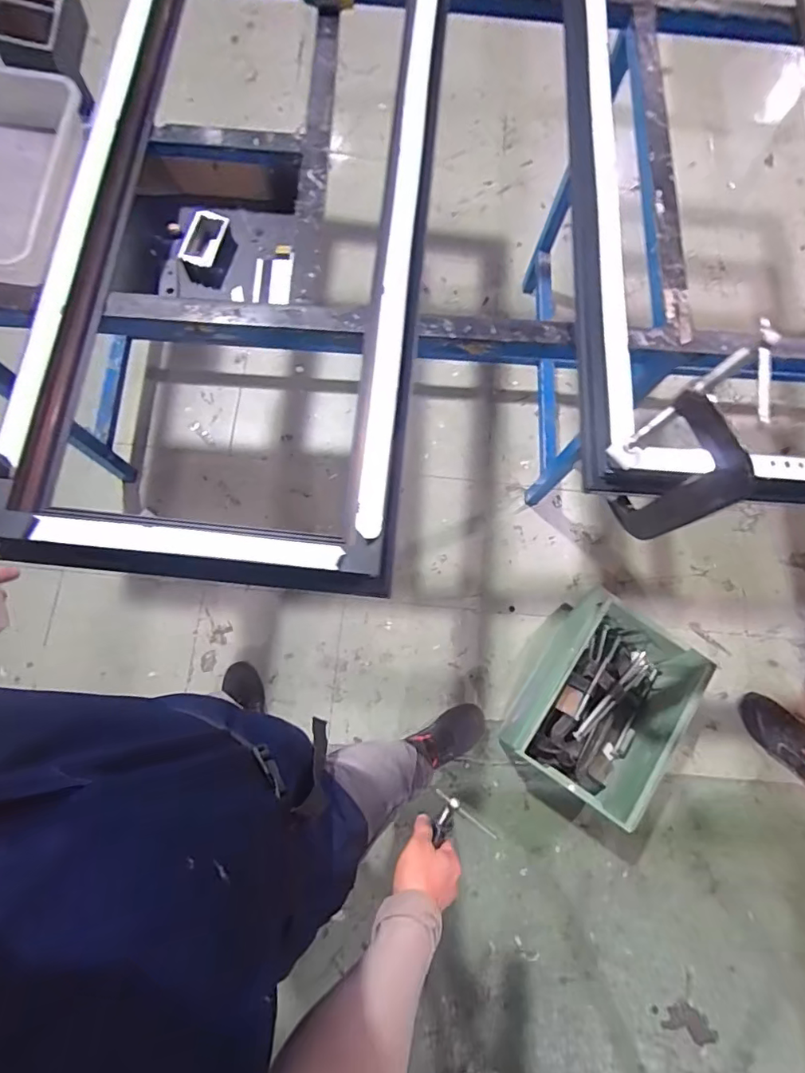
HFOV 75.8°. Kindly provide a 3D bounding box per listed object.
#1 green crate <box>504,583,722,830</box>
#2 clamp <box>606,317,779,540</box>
[{"bbox_3d":[0.523,0.431,1.378,0.333,0.234,0.506,34,77,5],"label":"green crate"},{"bbox_3d":[0.334,-0.086,0.616,0.052,0.355,0.137,-28,79,-10],"label":"clamp"}]

